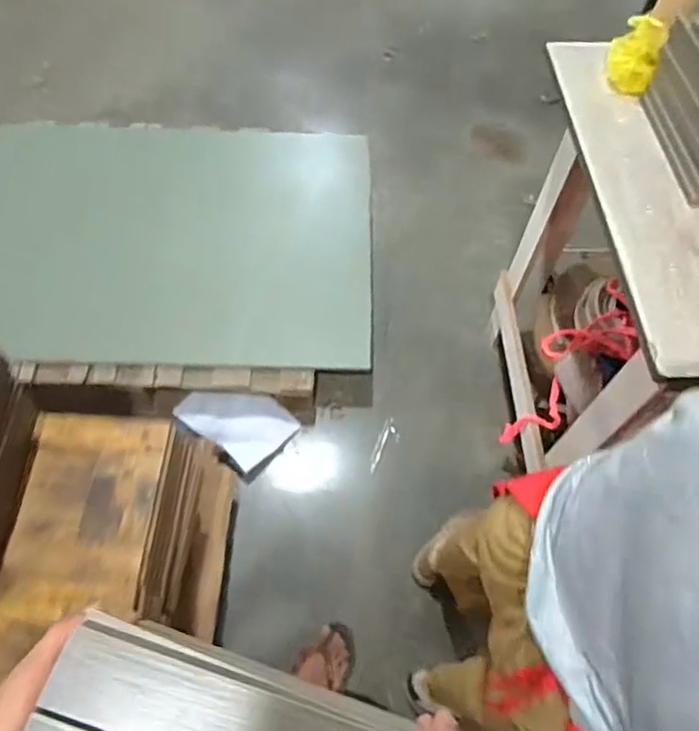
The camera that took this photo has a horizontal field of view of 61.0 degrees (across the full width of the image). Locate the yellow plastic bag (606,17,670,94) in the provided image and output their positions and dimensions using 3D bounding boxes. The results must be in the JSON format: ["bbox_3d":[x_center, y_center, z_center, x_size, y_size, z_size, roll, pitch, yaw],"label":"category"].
[{"bbox_3d":[0.479,-0.517,1.000,0.079,0.108,0.076,25,63,11],"label":"yellow plastic bag"}]

